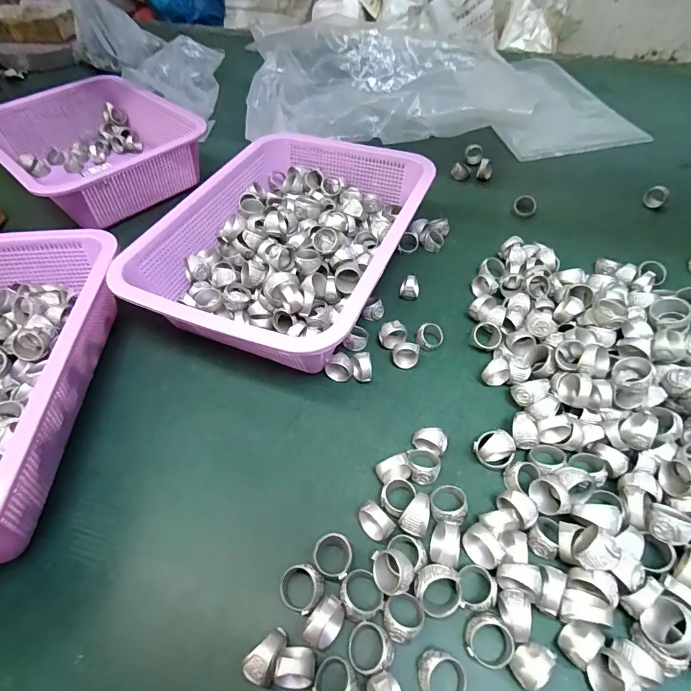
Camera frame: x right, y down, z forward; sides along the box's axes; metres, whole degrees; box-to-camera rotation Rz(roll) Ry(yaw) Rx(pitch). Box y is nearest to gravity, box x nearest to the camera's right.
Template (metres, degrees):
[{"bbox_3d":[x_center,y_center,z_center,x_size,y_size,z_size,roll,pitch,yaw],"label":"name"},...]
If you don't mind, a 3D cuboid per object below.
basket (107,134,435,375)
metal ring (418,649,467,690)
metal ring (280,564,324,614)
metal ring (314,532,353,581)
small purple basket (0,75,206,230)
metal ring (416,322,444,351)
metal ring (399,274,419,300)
[{"bbox_3d":[-0.050,-0.118,0.431,0.231,0.073,0.294,15,54,13],"label":"basket"},{"bbox_3d":[0.055,0.185,0.228,0.026,0.014,0.026,-20,54,-13],"label":"metal ring"},{"bbox_3d":[-0.028,0.152,0.257,0.027,0.017,0.025,-1,52,1],"label":"metal ring"},{"bbox_3d":[-0.008,0.138,0.268,0.025,0.018,0.025,-1,52,1],"label":"metal ring"},{"bbox_3d":[-0.355,-0.276,0.577,0.286,0.084,0.225,37,62,27],"label":"small purple basket"},{"bbox_3d":[0.080,-0.008,0.384,0.024,0.013,0.023,-1,52,1],"label":"metal ring"},{"bbox_3d":[0.067,-0.061,0.424,0.020,0.025,0.021,13,53,12],"label":"metal ring"}]

